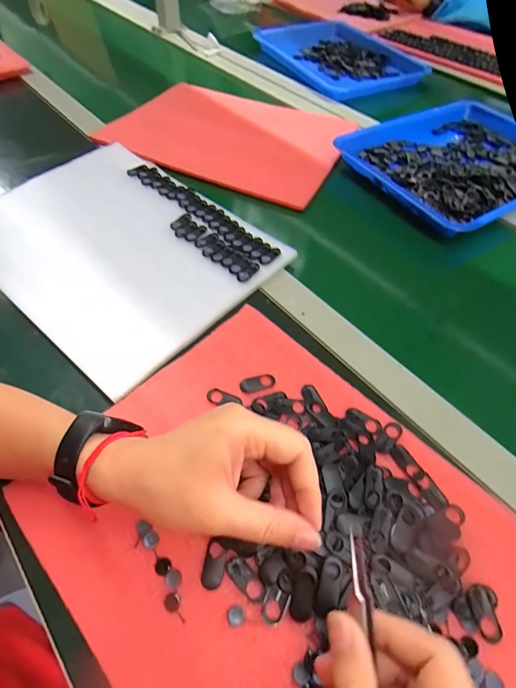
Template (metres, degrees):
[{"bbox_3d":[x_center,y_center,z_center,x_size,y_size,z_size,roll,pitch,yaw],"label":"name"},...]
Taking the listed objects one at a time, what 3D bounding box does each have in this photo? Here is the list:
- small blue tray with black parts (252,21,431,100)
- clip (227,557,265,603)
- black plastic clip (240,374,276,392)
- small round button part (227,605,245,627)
[{"bbox_3d":[0.185,-0.649,0.845,0.286,0.037,0.365,-22,58,-17],"label":"small blue tray with black parts"},{"bbox_3d":[-0.008,0.159,0.254,0.030,0.004,0.013,39,62,23],"label":"clip"},{"bbox_3d":[0.000,0.035,0.339,0.031,0.004,0.014,-8,55,-7],"label":"black plastic clip"},{"bbox_3d":[-0.014,0.174,0.242,0.011,0.004,0.010,1,54,-1],"label":"small round button part"}]

